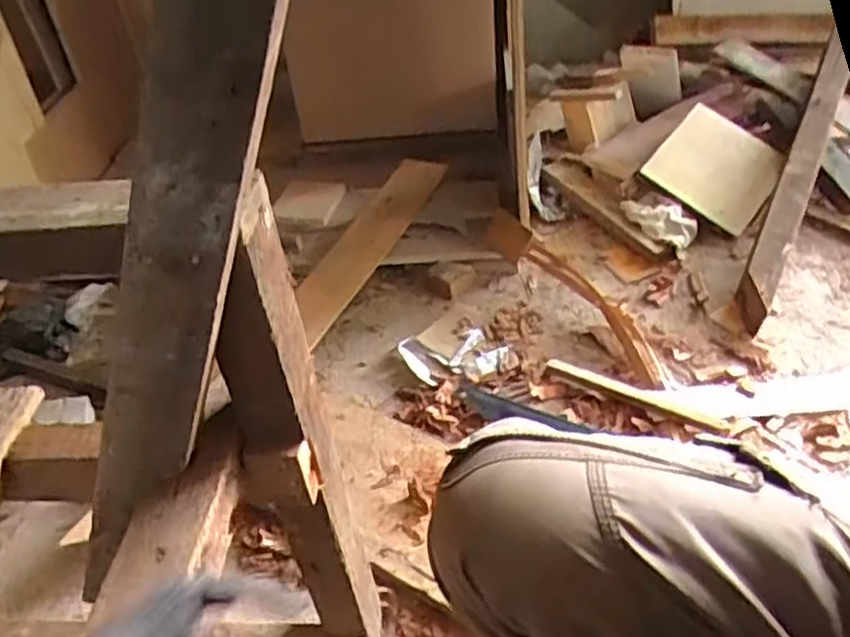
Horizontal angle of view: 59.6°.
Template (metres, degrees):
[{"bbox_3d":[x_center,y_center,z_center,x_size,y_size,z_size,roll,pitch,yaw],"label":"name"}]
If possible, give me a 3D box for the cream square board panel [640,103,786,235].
[{"bbox_3d":[0.521,-0.276,1.324,0.209,0.015,0.198,33,71,1],"label":"cream square board panel"}]

